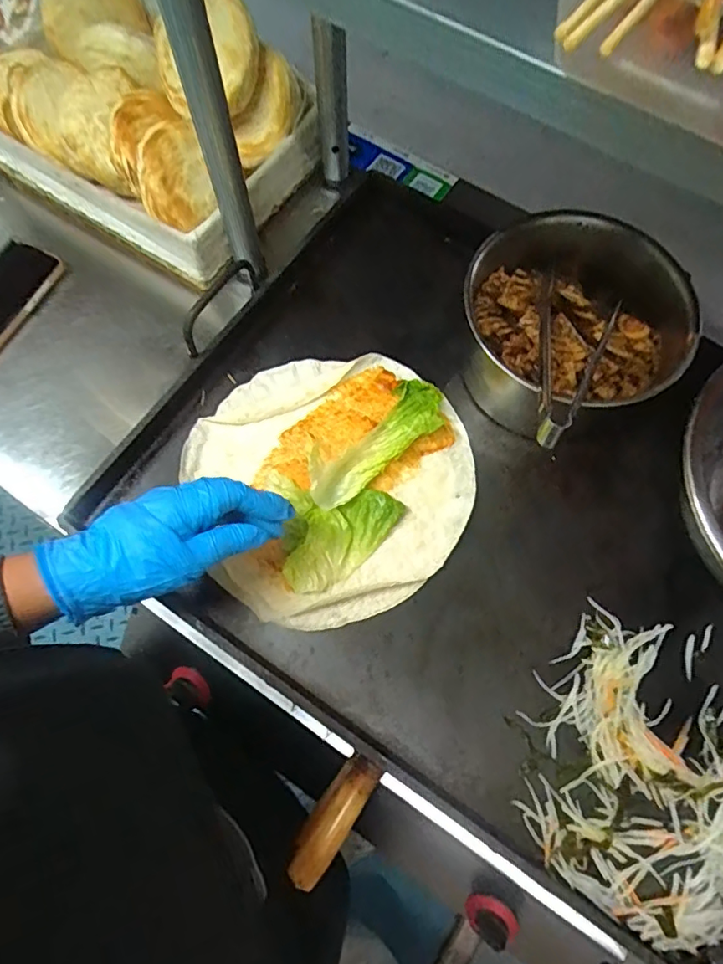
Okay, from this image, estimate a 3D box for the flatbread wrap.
[{"bbox_3d":[-0.025,-0.013,0.509,0.247,0.045,0.256,1,68,-2],"label":"flatbread wrap"}]

